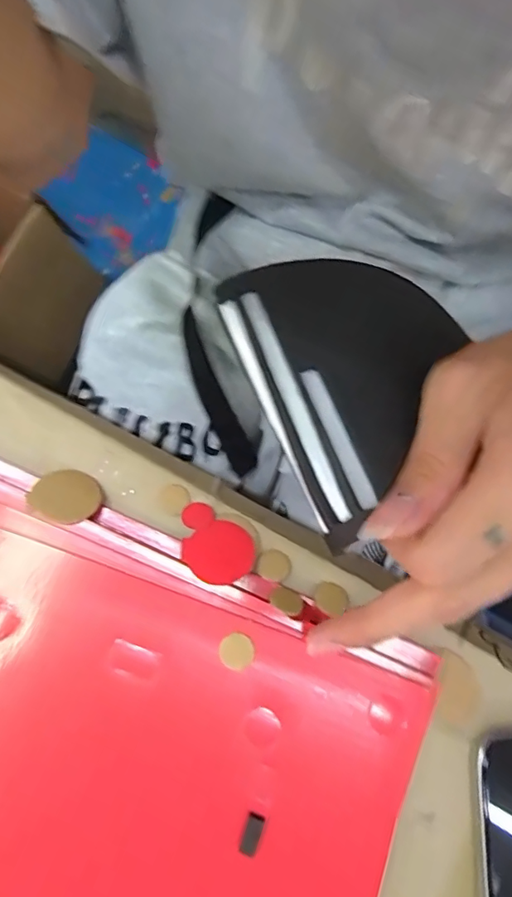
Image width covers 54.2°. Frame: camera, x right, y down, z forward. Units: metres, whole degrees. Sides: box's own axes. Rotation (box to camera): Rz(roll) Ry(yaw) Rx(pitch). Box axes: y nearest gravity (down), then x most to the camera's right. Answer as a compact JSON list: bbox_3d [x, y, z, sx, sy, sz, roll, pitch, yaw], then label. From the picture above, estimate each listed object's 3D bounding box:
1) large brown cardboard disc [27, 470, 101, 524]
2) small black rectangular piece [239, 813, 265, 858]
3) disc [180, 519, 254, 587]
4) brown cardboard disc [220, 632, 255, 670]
[{"bbox_3d":[-0.082,0.020,0.215,0.027,0.004,0.026,11,50,-14],"label":"large brown cardboard disc"},{"bbox_3d":[-0.002,0.136,0.176,0.006,0.004,0.013,21,76,6],"label":"small black rectangular piece"},{"bbox_3d":[-0.015,0.044,0.210,0.027,0.004,0.027,3,59,-6],"label":"disc"},{"bbox_3d":[-0.007,0.078,0.192,0.013,0.004,0.013,0,75,0],"label":"brown cardboard disc"}]

